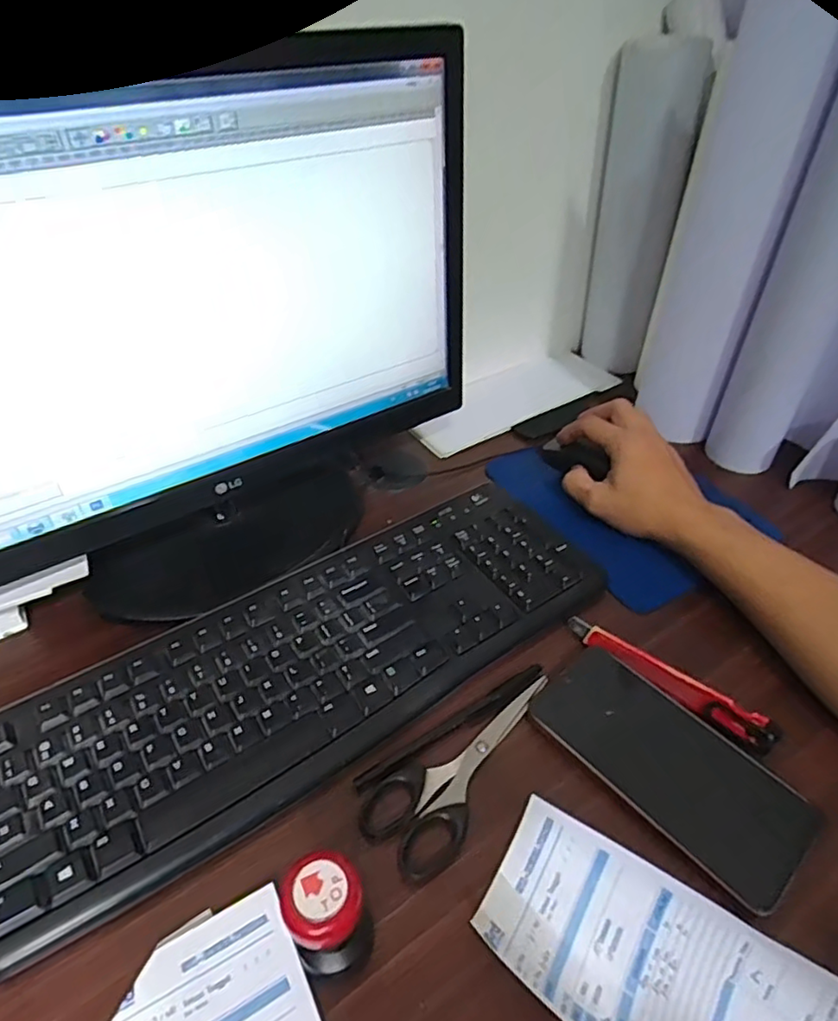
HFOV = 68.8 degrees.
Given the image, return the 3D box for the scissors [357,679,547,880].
[{"bbox_3d":[0.038,0.160,0.372,0.147,0.008,0.057,-25,51,-24],"label":"scissors"}]

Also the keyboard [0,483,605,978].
[{"bbox_3d":[-0.070,0.106,0.427,0.425,0.035,0.151,-25,51,-25],"label":"keyboard"}]

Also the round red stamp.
[{"bbox_3d":[-0.042,0.189,0.285,0.033,0.070,0.035,1,45,-1],"label":"round red stamp"}]

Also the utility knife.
[{"bbox_3d":[0.165,0.115,0.414,0.141,0.020,0.019,31,52,26],"label":"utility knife"}]

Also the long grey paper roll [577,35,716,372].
[{"bbox_3d":[0.215,-0.295,0.642,0.074,0.307,0.066,0,41,-1],"label":"long grey paper roll"}]

